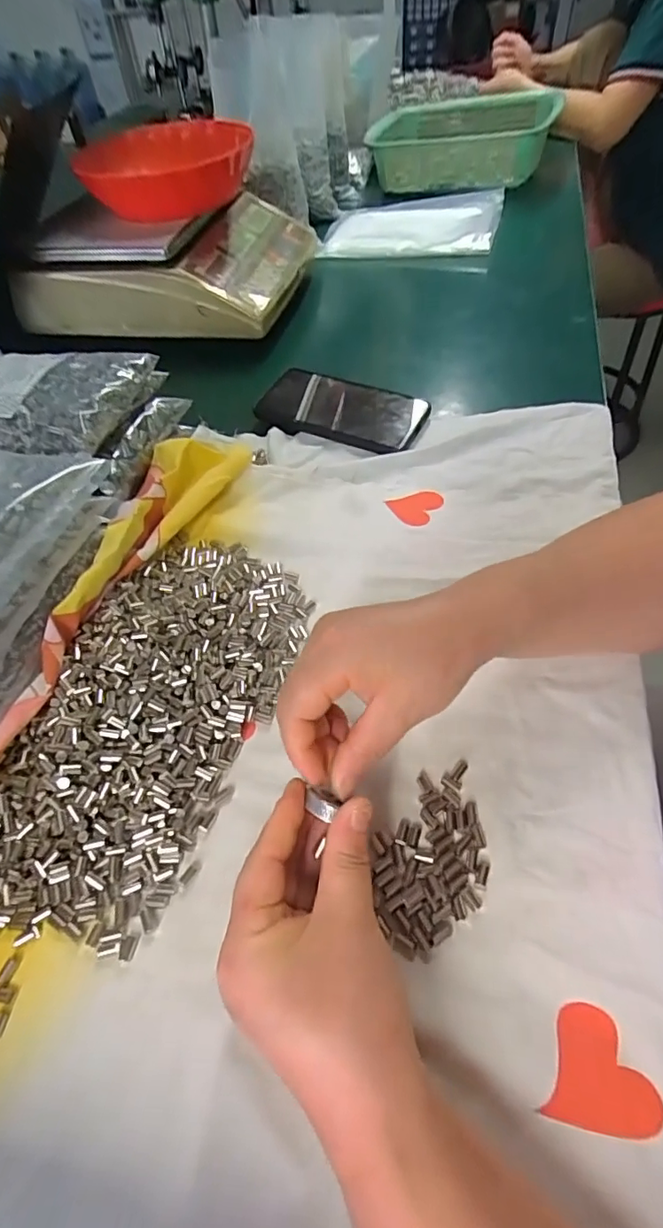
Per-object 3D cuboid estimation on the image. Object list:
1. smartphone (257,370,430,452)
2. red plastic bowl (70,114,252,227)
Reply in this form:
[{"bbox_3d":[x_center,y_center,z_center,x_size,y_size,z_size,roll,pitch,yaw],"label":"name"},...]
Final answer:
[{"bbox_3d":[0.011,-0.201,0.505,0.155,0.017,0.077,21,59,19],"label":"smartphone"},{"bbox_3d":[-0.187,-0.518,0.606,0.184,0.056,0.164,-6,54,1],"label":"red plastic bowl"}]

